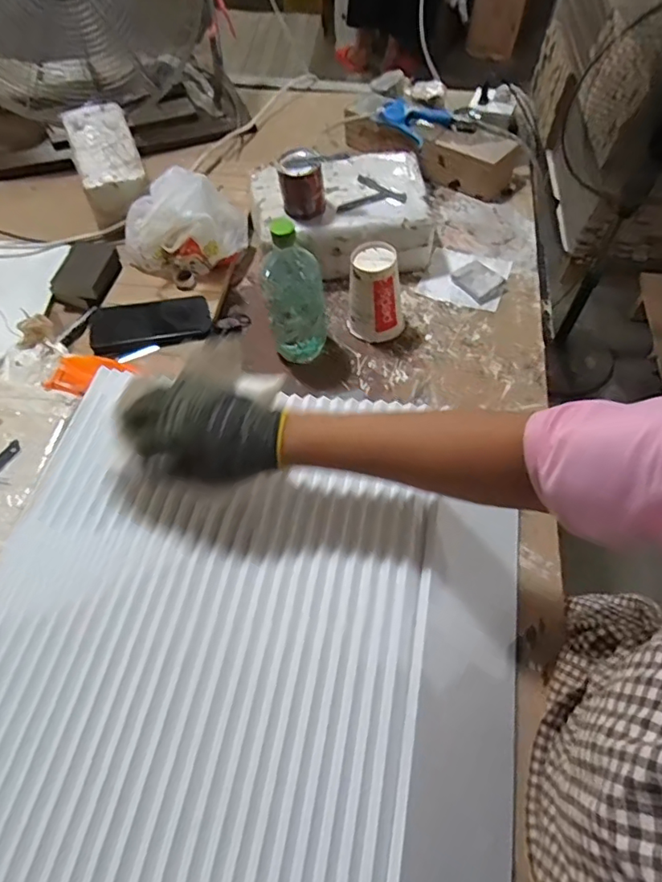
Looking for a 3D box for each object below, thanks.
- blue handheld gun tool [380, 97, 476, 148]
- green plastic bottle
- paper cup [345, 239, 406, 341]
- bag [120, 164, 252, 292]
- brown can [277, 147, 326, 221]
[{"bbox_3d":[0.163,-0.572,0.951,0.179,0.031,0.071,36,65,20],"label":"blue handheld gun tool"},{"bbox_3d":[-0.049,-0.190,0.712,0.077,0.193,0.061,-4,59,-2],"label":"green plastic bottle"},{"bbox_3d":[0.068,-0.214,0.765,0.083,0.120,0.087,5,59,3],"label":"paper cup"},{"bbox_3d":[-0.235,-0.348,0.844,0.164,0.120,0.166,26,62,15],"label":"bag"},{"bbox_3d":[-0.042,-0.377,0.784,0.067,0.073,0.057,-4,59,-2],"label":"brown can"}]

